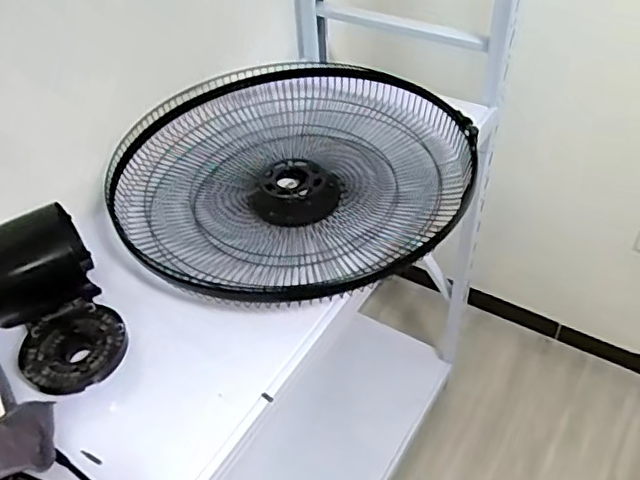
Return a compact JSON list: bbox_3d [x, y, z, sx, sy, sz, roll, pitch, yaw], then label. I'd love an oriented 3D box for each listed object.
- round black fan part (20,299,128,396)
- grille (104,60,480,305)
[{"bbox_3d":[-0.276,0.124,0.670,0.109,0.023,0.120,-25,48,-19],"label":"round black fan part"},{"bbox_3d":[-0.028,-0.090,0.864,0.501,0.119,0.504,-3,45,3],"label":"grille"}]

